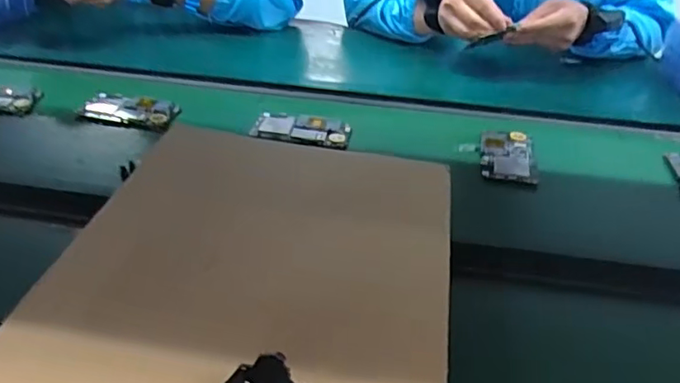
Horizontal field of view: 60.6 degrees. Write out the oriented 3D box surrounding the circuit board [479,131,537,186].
[{"bbox_3d":[0.209,-0.045,0.726,0.065,0.011,0.122,8,35,7],"label":"circuit board"}]

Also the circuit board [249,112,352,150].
[{"bbox_3d":[-0.049,-0.078,0.744,0.121,0.010,0.067,8,35,7],"label":"circuit board"}]

